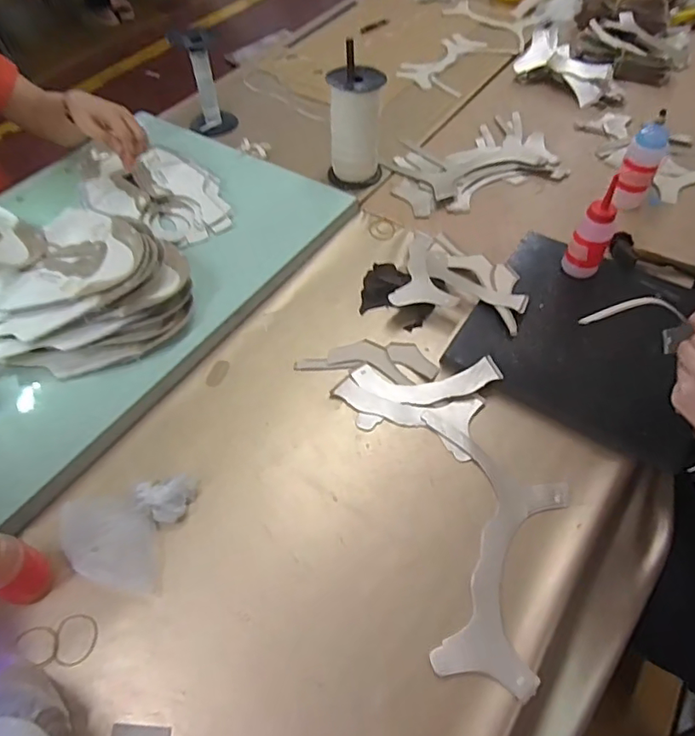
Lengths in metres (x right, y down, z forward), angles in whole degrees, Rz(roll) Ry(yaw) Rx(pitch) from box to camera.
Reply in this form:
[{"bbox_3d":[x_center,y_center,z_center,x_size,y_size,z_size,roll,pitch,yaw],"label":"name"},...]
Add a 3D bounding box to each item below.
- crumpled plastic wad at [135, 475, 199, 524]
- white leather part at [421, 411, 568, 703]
[{"bbox_3d":[-0.203,0.148,0.593,0.062,0.025,0.047,-9,56,-5],"label":"crumpled plastic wad"},{"bbox_3d":[0.166,0.183,0.574,0.150,0.009,0.291,3,56,3],"label":"white leather part"}]

